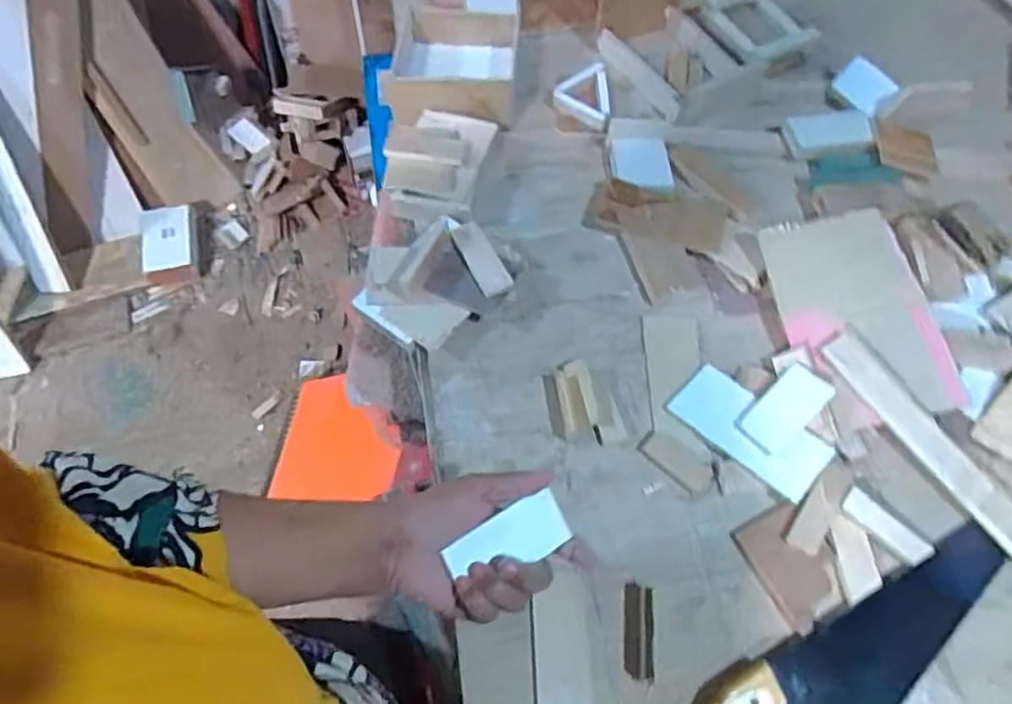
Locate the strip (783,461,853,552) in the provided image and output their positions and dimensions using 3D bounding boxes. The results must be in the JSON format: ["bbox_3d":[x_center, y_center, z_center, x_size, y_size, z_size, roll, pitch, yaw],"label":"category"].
[{"bbox_3d":[0.271,0.132,0.563,0.027,0.010,0.089,31,67,17],"label":"strip"}]

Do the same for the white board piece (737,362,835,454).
[{"bbox_3d":[0.252,0.051,0.596,0.085,0.006,0.044,-43,68,-3],"label":"white board piece"}]

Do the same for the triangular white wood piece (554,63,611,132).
[{"bbox_3d":[0.092,-0.312,0.798,0.064,0.018,0.103,1,62,3],"label":"triangular white wood piece"}]

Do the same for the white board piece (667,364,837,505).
[{"bbox_3d":[0.221,0.071,0.598,0.135,0.013,0.061,40,70,20],"label":"white board piece"}]

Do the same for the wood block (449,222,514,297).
[{"bbox_3d":[-0.027,-0.097,0.662,0.032,0.008,0.090,-32,69,4],"label":"wood block"}]

